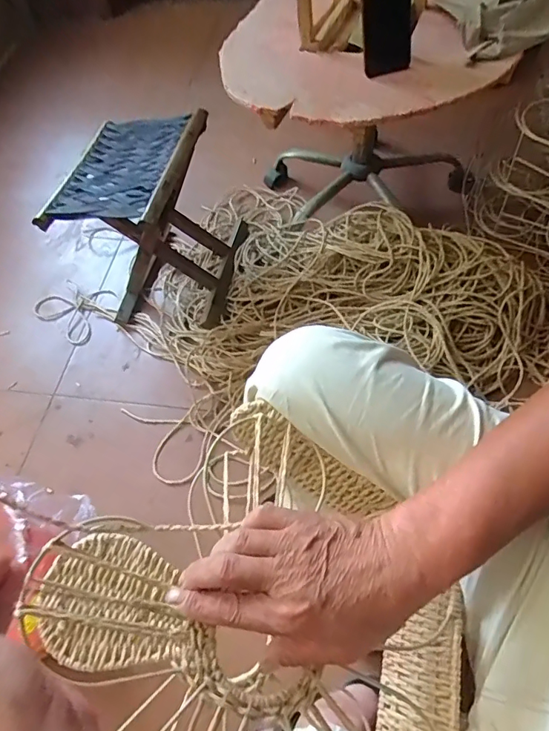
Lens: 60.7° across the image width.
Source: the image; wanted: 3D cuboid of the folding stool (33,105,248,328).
[{"bbox_3d":[-0.242,-0.298,1.004,0.278,0.338,0.303,7,61,12],"label":"folding stool"}]

